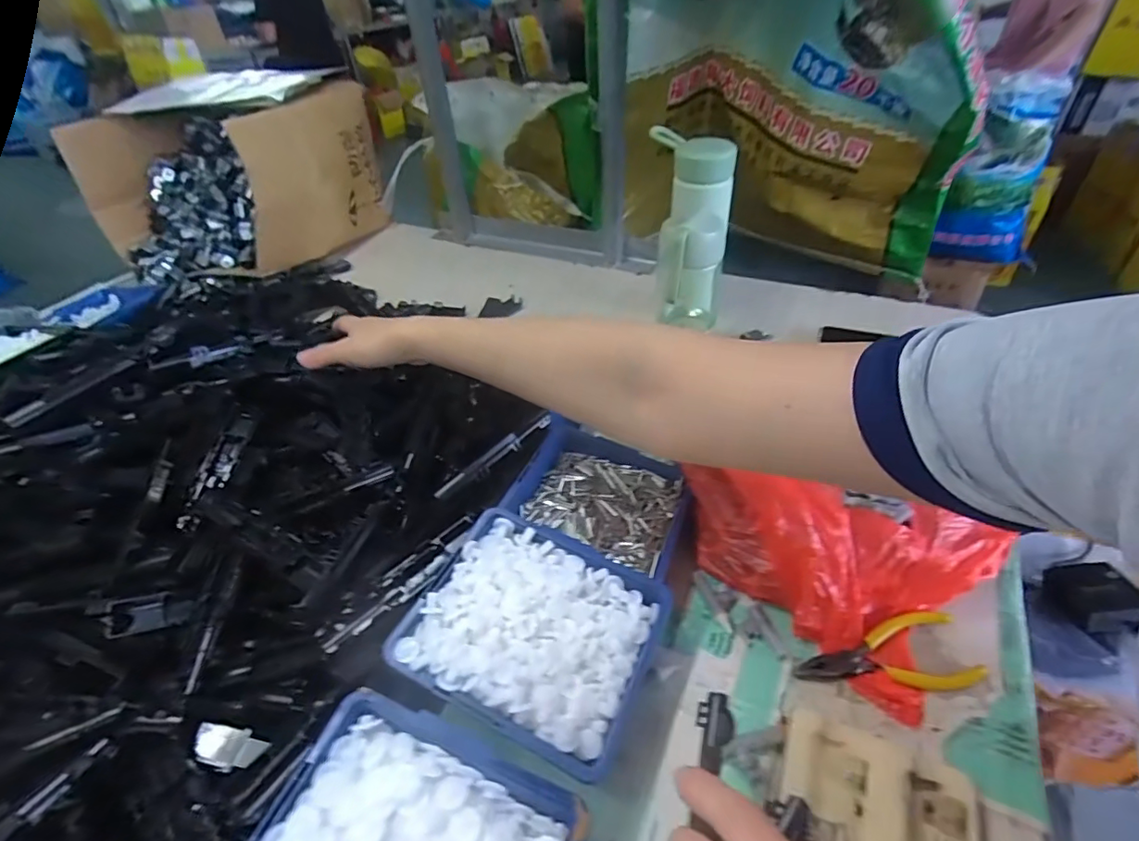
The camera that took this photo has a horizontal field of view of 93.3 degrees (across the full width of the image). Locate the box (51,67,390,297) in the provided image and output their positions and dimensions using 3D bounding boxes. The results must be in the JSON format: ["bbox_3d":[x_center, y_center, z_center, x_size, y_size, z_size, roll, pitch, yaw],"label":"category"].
[{"bbox_3d":[-0.510,-0.379,0.825,0.347,0.219,0.301,14,44,21],"label":"box"}]

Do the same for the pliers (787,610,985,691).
[{"bbox_3d":[0.204,0.157,0.343,0.113,0.009,0.049,-13,41,-10],"label":"pliers"}]

